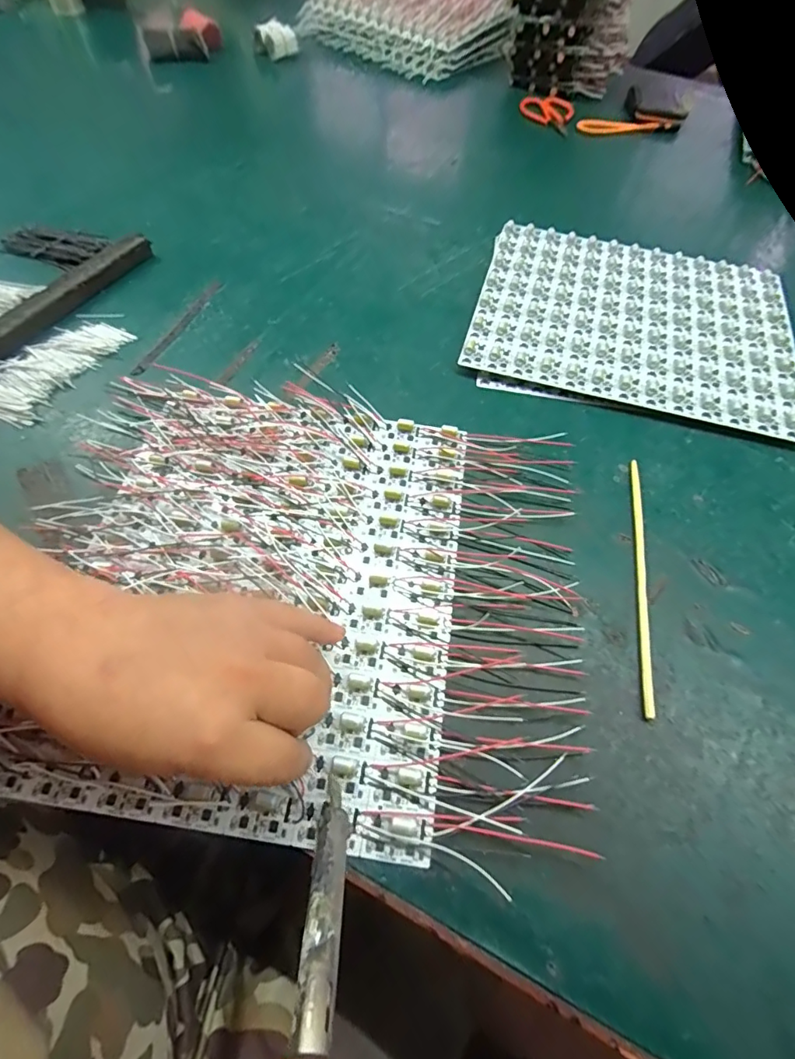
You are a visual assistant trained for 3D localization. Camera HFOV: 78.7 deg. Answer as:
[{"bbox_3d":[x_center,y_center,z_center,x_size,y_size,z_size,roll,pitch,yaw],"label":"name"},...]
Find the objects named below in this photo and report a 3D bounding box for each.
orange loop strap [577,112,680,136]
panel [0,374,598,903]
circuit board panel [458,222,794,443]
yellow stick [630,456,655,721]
[{"bbox_3d":[0.334,-0.583,0.698,0.149,0.016,0.038,-2,57,-6],"label":"orange loop strap"},{"bbox_3d":[-0.065,0.026,0.320,0.357,0.019,0.296,9,57,1],"label":"panel"},{"bbox_3d":[0.226,-0.202,0.466,0.291,0.023,0.240,15,59,6],"label":"circuit board panel"},{"bbox_3d":[0.167,0.029,0.330,0.006,0.005,0.193,13,57,3],"label":"yellow stick"}]

